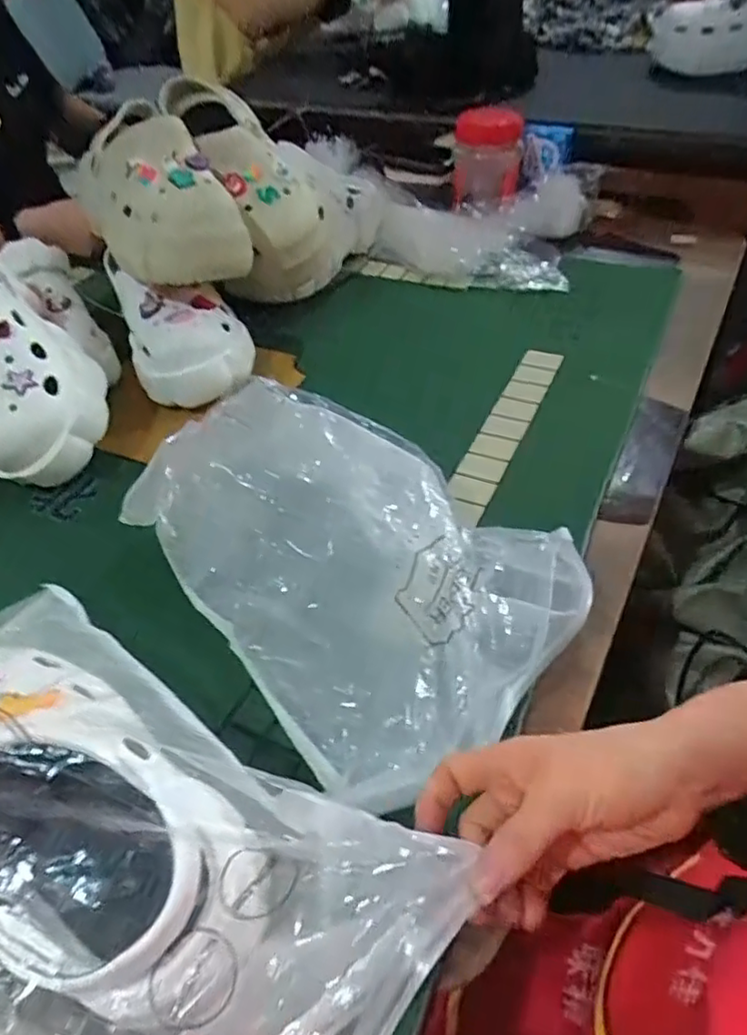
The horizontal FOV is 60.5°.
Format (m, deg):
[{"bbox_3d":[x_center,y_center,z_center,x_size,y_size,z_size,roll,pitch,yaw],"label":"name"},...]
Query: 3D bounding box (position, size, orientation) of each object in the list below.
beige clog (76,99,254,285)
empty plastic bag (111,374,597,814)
[{"bbox_3d":[-0.228,-0.339,0.671,0.132,0.116,0.219,-23,49,-14],"label":"beige clog"},{"bbox_3d":[-0.023,0.006,0.456,0.223,0.093,0.324,-37,54,-25],"label":"empty plastic bag"}]

